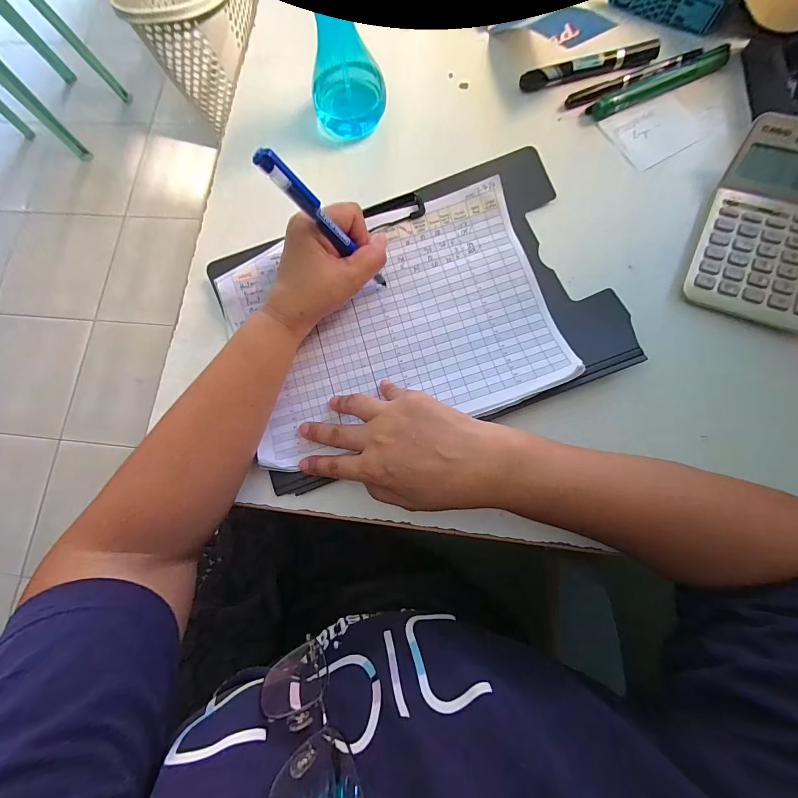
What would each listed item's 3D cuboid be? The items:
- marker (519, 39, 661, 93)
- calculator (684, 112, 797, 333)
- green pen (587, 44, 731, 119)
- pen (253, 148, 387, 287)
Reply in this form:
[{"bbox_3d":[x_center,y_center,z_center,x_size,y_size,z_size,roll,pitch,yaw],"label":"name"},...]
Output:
[{"bbox_3d":[0.196,-0.342,0.357,0.135,0.018,0.015,-10,78,3],"label":"marker"},{"bbox_3d":[0.330,-0.151,0.293,0.101,0.041,0.170,21,81,8],"label":"calculator"},{"bbox_3d":[0.260,-0.317,0.346,0.138,0.018,0.022,-22,78,0],"label":"green pen"},{"bbox_3d":[-0.050,-0.131,0.269,0.011,0.146,0.010,13,81,33],"label":"pen"}]

